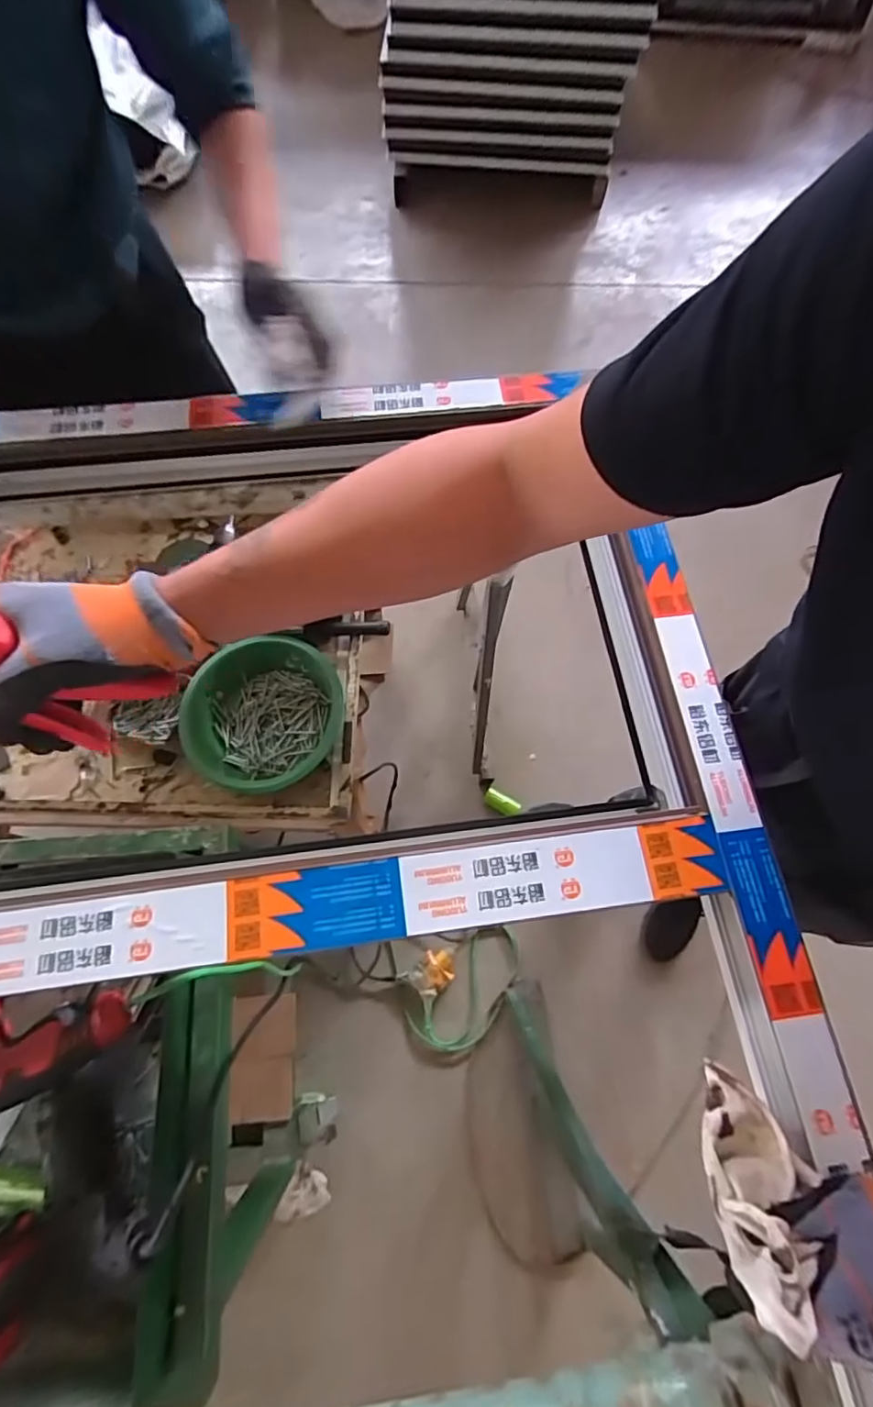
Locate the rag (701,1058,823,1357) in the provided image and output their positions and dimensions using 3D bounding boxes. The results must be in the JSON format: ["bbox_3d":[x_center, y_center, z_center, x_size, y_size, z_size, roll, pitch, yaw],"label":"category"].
[{"bbox_3d":[0.238,0.367,0.426,0.070,0.164,0.044,23,115,7],"label":"rag"}]

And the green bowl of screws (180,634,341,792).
[{"bbox_3d":[-0.237,0.027,0.814,0.179,0.070,0.195,1,70,-1],"label":"green bowl of screws"}]

